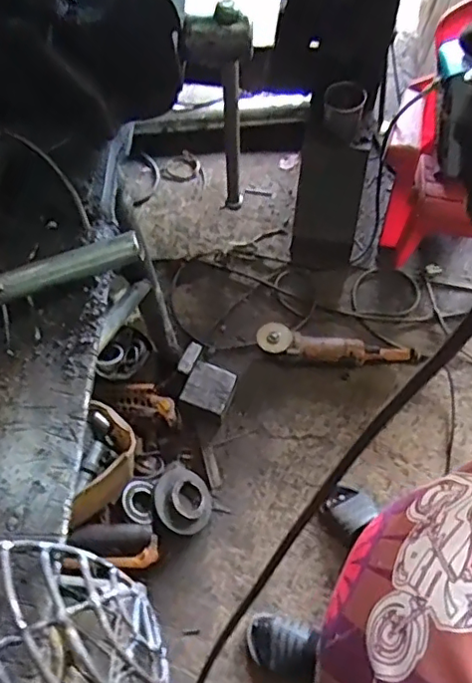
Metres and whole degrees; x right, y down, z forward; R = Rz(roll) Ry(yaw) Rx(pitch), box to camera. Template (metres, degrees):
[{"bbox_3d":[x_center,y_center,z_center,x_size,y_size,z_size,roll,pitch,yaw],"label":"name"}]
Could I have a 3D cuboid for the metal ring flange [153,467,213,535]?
[{"bbox_3d":[-0.111,0.337,1.230,0.131,0.035,0.131,50,45,4],"label":"metal ring flange"}]

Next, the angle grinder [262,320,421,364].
[{"bbox_3d":[0.242,0.011,1.377,0.379,0.082,0.079,3,68,4],"label":"angle grinder"}]

